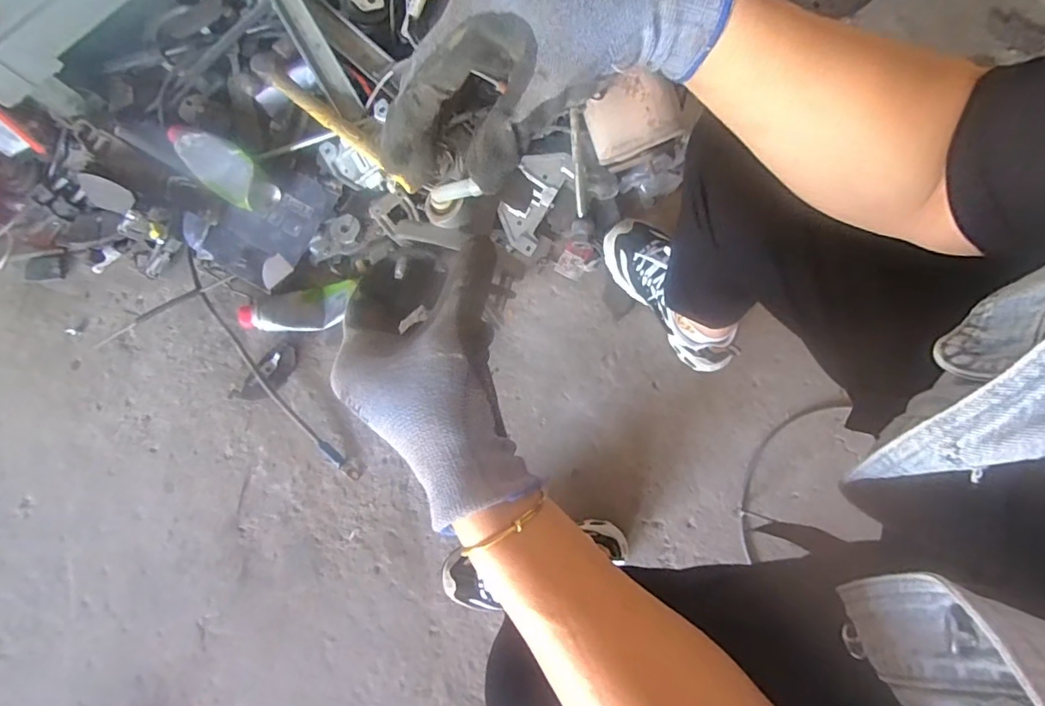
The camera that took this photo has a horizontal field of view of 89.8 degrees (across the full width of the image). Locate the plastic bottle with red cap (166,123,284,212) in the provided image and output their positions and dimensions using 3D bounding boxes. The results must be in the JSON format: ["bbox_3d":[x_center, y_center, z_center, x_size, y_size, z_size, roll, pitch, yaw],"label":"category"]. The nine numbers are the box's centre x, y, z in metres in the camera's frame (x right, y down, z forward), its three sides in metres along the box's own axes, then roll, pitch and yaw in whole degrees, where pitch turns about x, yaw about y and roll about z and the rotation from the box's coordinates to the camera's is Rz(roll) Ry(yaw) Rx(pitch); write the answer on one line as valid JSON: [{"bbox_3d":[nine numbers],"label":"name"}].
[{"bbox_3d":[-0.464,-0.287,0.813,0.214,0.059,0.073,35,84,5],"label":"plastic bottle with red cap"}]

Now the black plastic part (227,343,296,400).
[{"bbox_3d":[-0.407,0.038,0.833,0.055,0.019,0.121,40,84,6],"label":"black plastic part"}]

